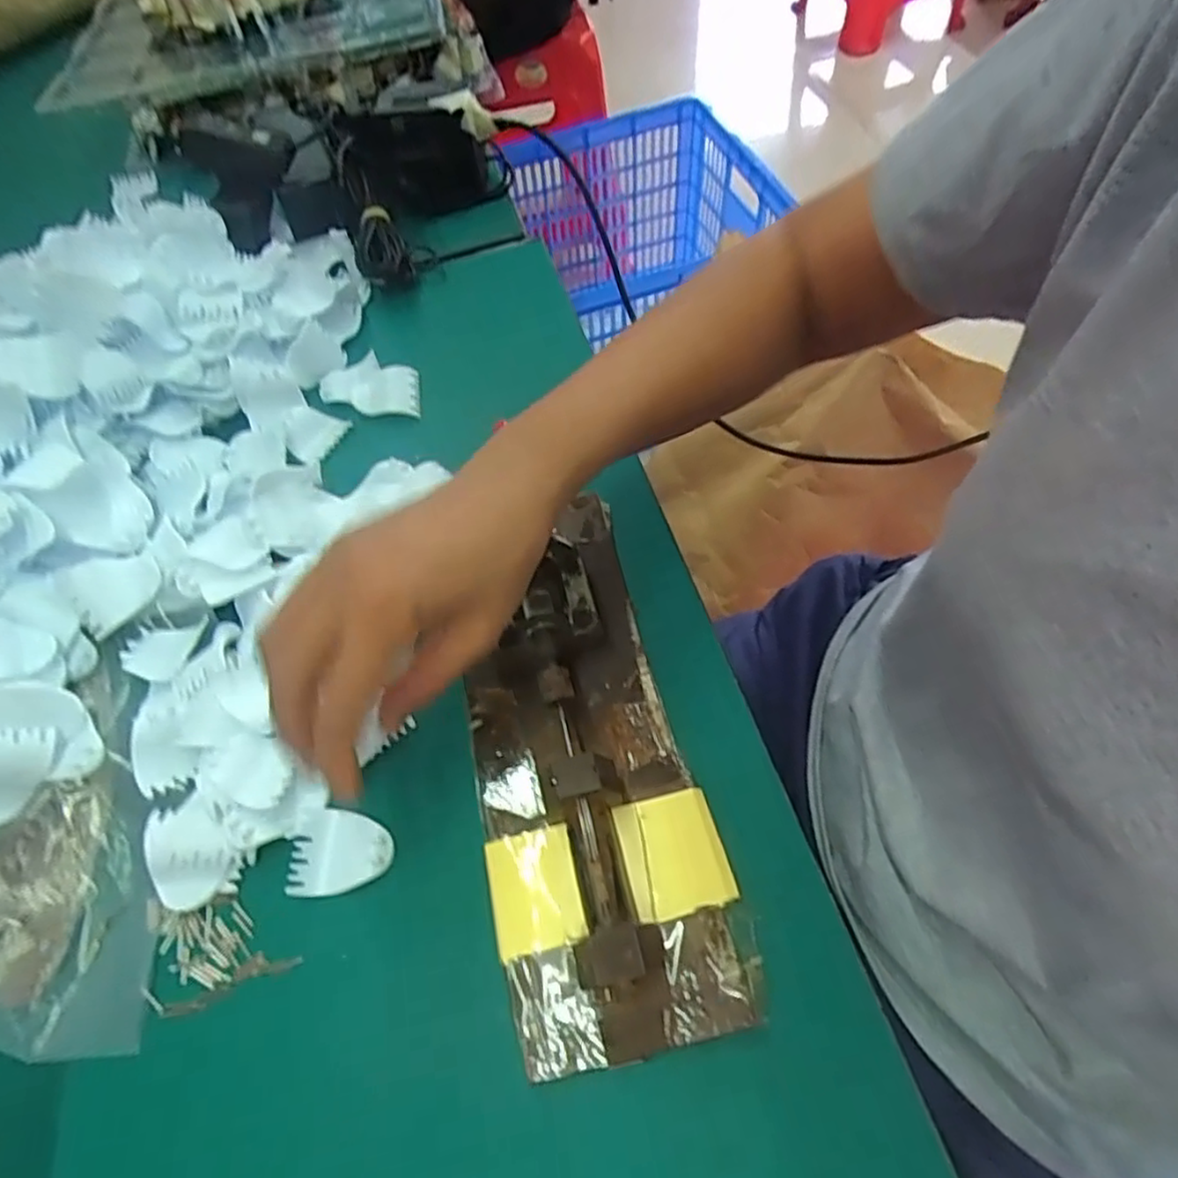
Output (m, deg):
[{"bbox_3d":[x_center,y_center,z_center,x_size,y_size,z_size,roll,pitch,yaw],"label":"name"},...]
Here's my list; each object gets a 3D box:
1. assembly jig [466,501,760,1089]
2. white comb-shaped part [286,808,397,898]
[{"bbox_3d":[-0.006,0.070,0.324,0.104,0.053,0.255,-13,61,-4],"label":"assembly jig"},{"bbox_3d":[-0.119,0.126,0.332,0.046,0.006,0.037,-5,61,1],"label":"white comb-shaped part"}]

